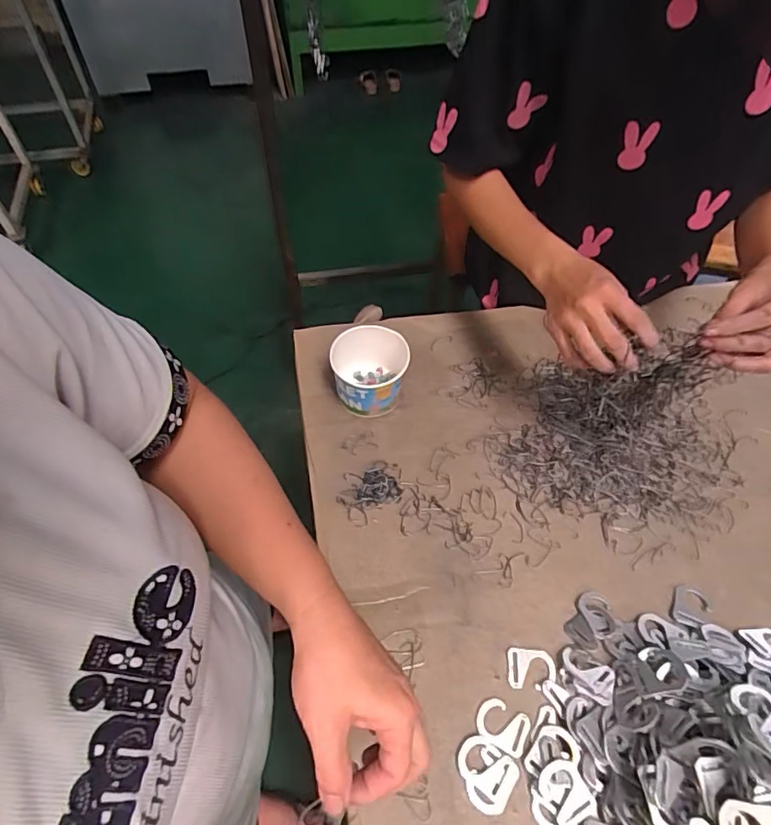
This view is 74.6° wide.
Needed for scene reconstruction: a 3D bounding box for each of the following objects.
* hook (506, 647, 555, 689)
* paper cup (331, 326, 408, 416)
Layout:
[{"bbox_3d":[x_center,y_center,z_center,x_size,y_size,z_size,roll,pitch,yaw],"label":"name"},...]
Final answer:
[{"bbox_3d":[0.136,0.240,0.473,0.044,0.004,0.034,4,54,1],"label":"hook"},{"bbox_3d":[-0.017,-0.047,0.624,0.085,0.072,0.093,1,54,-2],"label":"paper cup"}]

